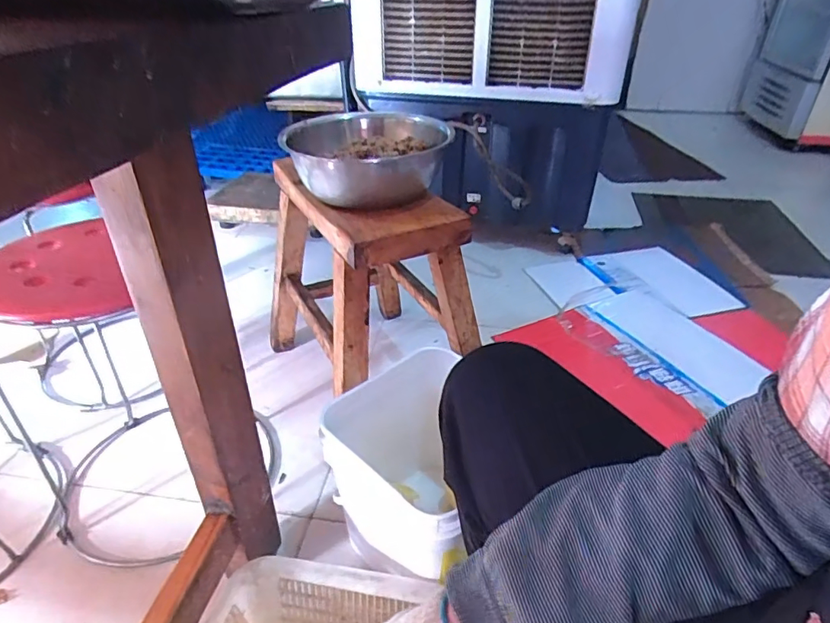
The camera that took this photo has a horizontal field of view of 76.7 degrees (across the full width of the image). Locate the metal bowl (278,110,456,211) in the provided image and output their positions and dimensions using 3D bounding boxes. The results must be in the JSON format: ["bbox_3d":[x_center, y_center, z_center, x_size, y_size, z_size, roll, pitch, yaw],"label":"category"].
[{"bbox_3d":[-0.086,-0.264,0.916,0.266,0.110,0.280,0,32,0],"label":"metal bowl"}]

